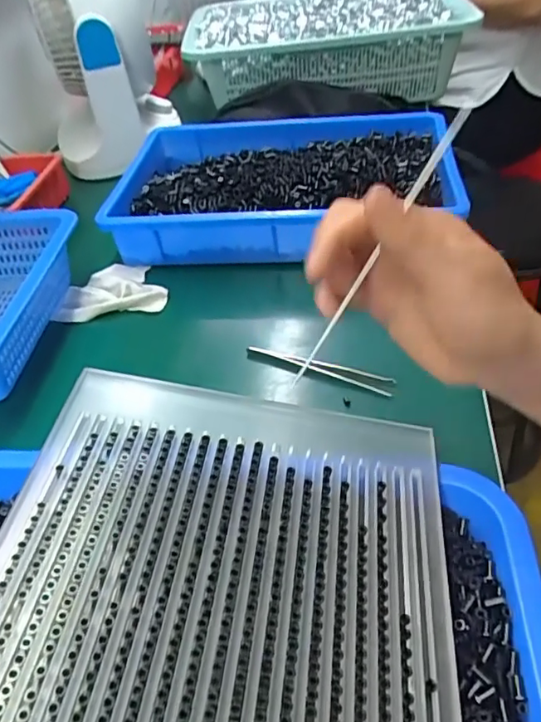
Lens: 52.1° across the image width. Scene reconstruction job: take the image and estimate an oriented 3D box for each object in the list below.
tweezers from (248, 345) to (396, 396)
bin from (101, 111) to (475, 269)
[{"bbox_3d":[0.038,0.004,0.460,0.129,0.011,0.017,14,47,22],"label":"tweezers"},{"bbox_3d":[0.017,-0.203,0.635,0.358,0.060,0.251,-3,43,5],"label":"bin"}]

